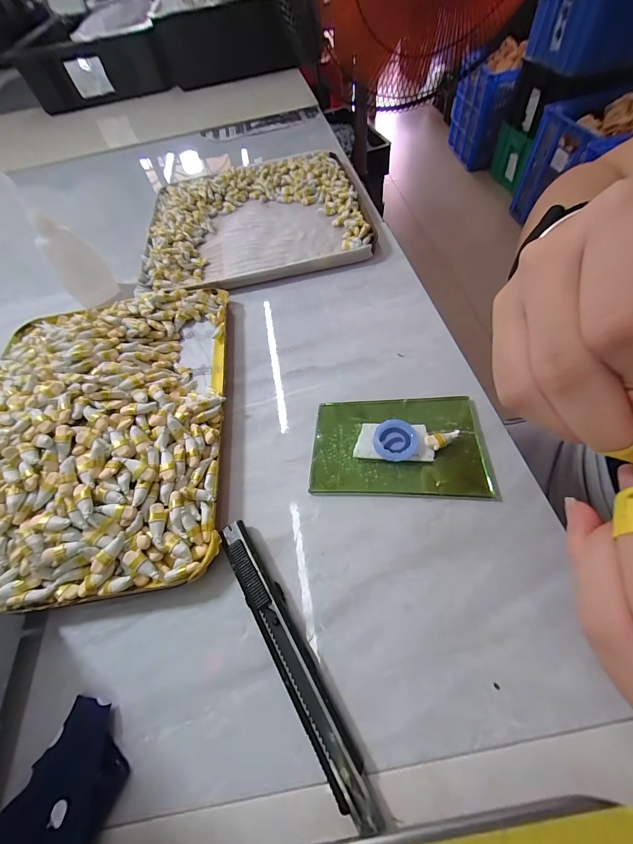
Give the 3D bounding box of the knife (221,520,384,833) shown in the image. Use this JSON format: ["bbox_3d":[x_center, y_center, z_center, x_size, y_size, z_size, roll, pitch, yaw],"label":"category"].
[{"bbox_3d":[-0.015,0.108,0.149,0.017,0.008,0.129,-29,60,-10],"label":"knife"}]

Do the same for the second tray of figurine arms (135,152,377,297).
[{"bbox_3d":[-0.071,-0.230,0.347,0.233,0.020,0.220,-10,59,1],"label":"second tray of figurine arms"}]

